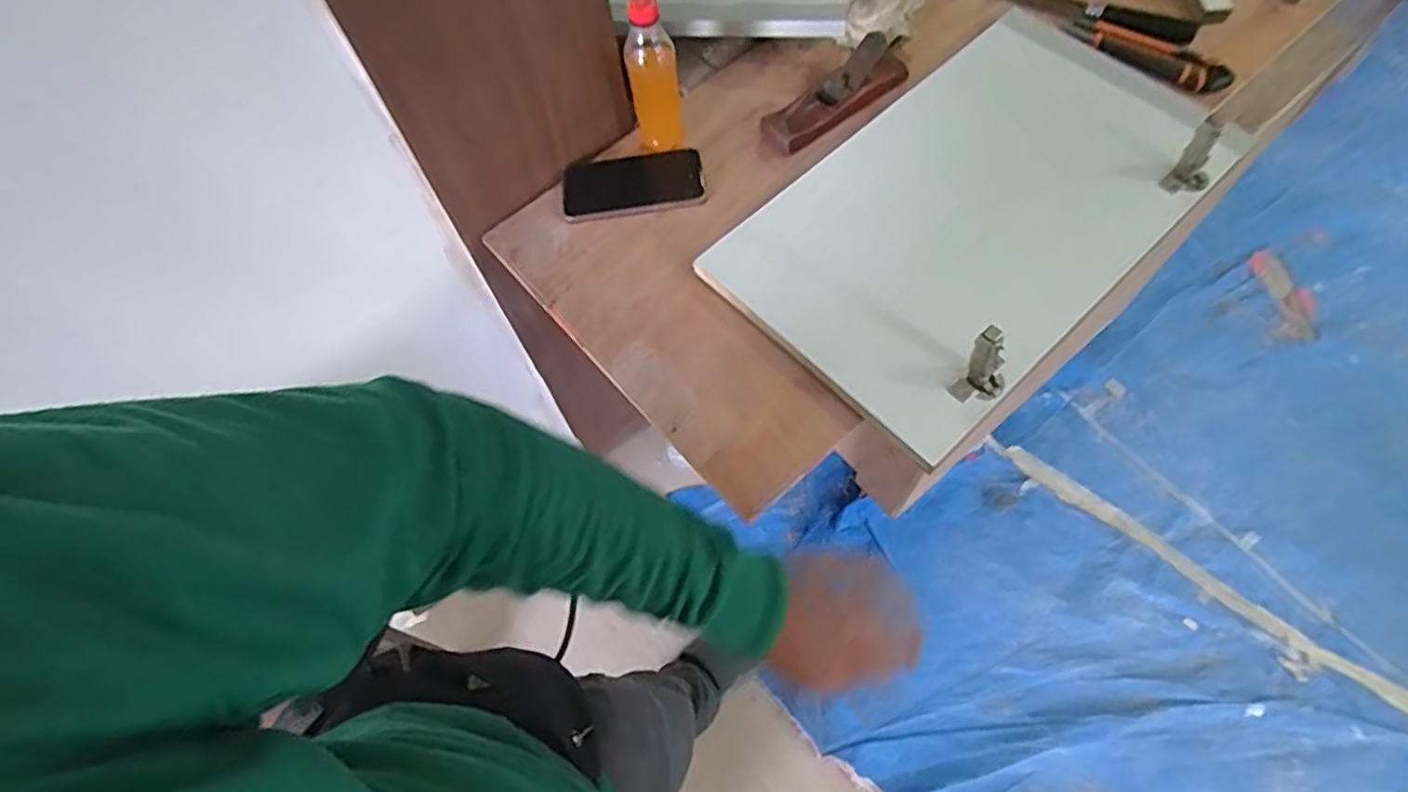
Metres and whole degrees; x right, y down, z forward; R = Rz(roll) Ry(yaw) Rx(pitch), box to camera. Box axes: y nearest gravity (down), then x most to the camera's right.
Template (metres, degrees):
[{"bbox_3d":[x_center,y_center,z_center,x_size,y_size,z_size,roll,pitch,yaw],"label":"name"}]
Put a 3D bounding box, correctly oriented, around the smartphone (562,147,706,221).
[{"bbox_3d":[-0.084,-0.253,0.818,0.164,0.014,0.085,-8,66,4],"label":"smartphone"}]

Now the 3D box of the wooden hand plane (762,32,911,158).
[{"bbox_3d":[0.158,-0.361,0.828,0.193,0.060,0.057,-34,66,-12],"label":"wooden hand plane"}]

